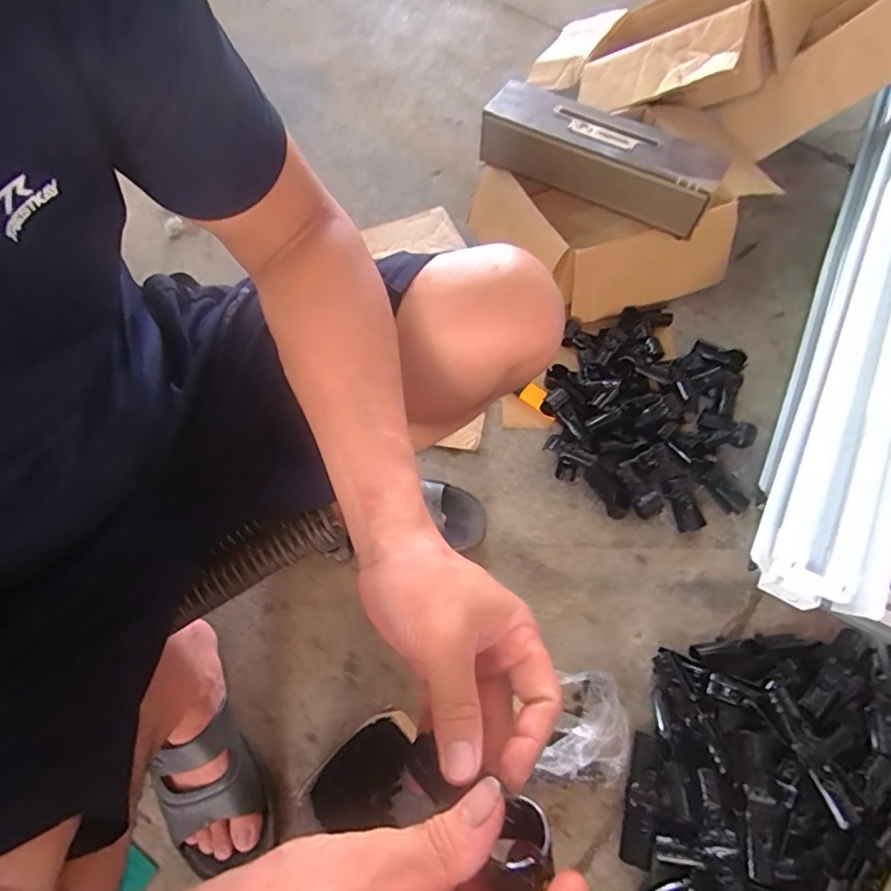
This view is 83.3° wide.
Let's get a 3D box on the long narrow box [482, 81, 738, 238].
[{"bbox_3d":[0.241,-0.463,0.797,0.382,0.083,0.111,33,68,15],"label":"long narrow box"}]

